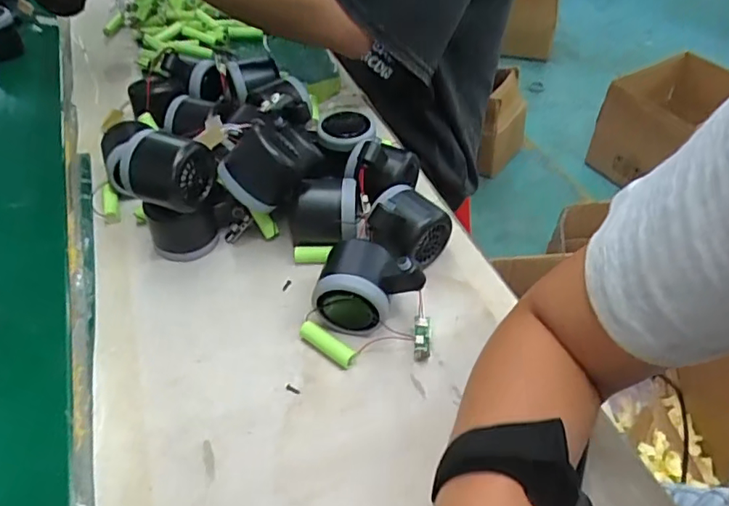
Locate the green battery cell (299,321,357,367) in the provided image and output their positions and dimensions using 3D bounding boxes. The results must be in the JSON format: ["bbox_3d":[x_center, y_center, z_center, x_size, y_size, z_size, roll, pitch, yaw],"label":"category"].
[{"bbox_3d":[-0.028,0.069,0.426,0.050,0.014,0.014,31,54,28],"label":"green battery cell"}]

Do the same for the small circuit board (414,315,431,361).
[{"bbox_3d":[0.043,0.064,0.422,0.012,0.010,0.032,3,74,8],"label":"small circuit board"}]

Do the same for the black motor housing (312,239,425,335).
[{"bbox_3d":[0.004,0.021,0.439,0.080,0.055,0.070,4,46,5],"label":"black motor housing"}]

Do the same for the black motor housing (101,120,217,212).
[{"bbox_3d":[-0.164,-0.069,0.452,0.067,0.053,0.055,11,47,12],"label":"black motor housing"}]

